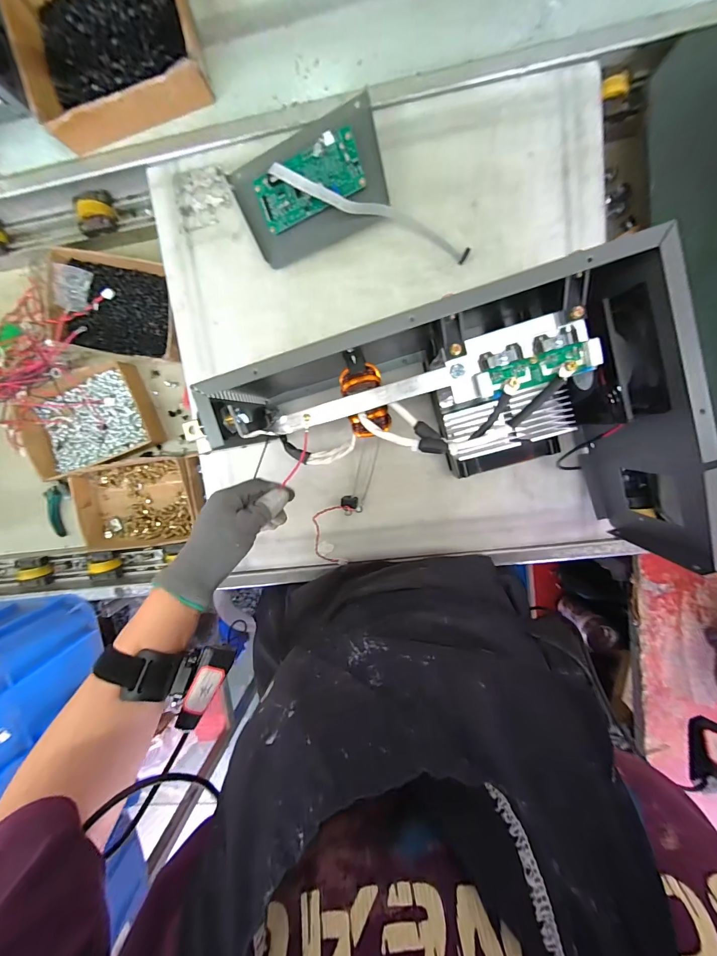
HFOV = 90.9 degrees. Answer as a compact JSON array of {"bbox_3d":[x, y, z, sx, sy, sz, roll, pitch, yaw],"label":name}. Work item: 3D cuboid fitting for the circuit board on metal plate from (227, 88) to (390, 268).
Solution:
[{"bbox_3d":[-0.066,-0.376,0.454,0.194,0.054,0.136,-14,96,7],"label":"circuit board on metal plate"}]

